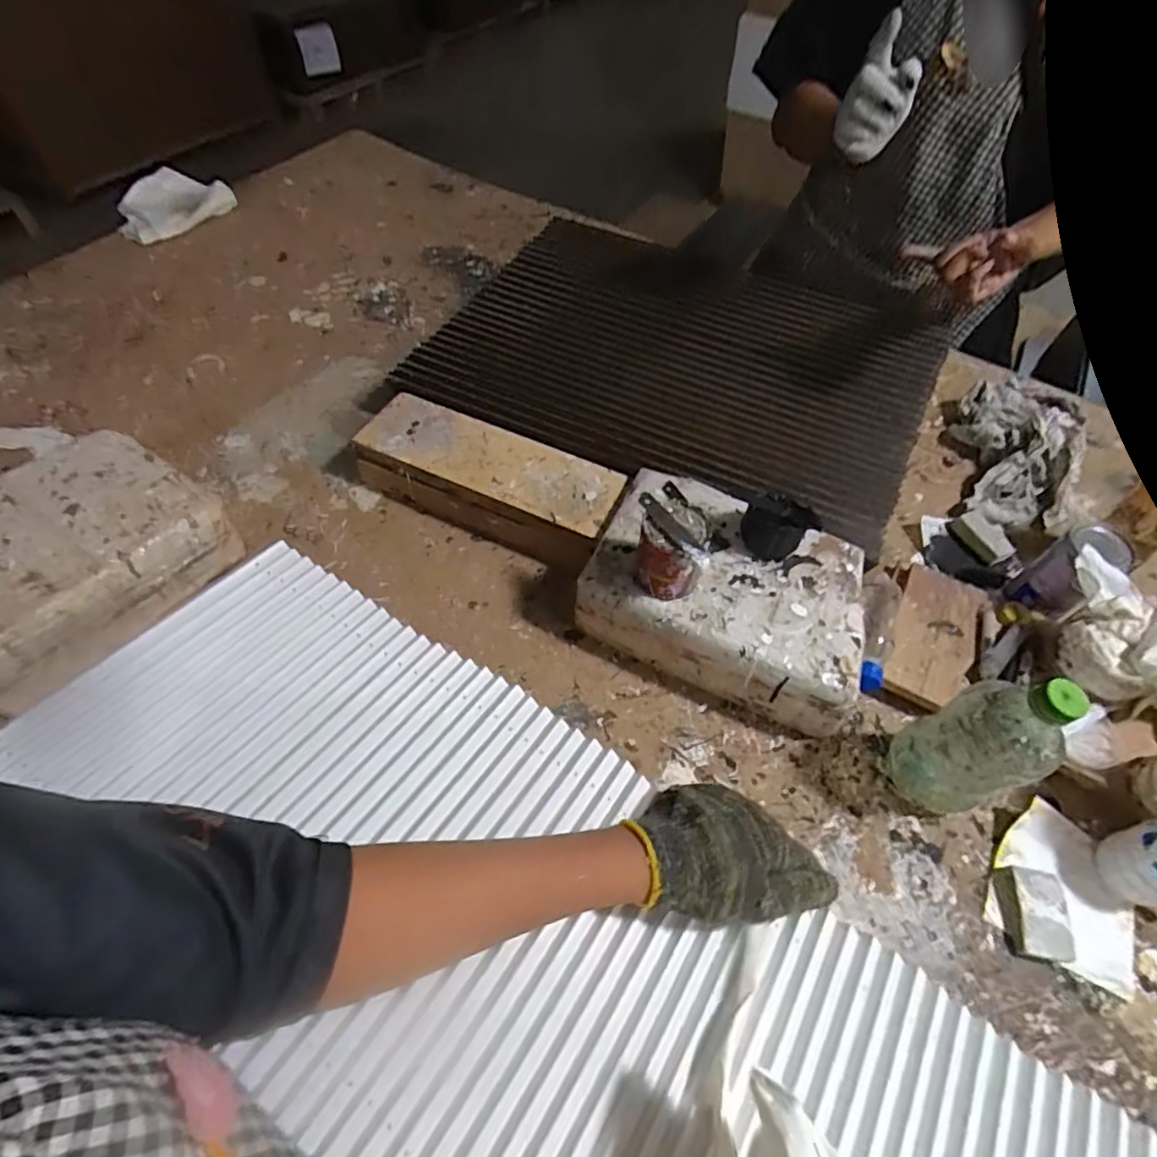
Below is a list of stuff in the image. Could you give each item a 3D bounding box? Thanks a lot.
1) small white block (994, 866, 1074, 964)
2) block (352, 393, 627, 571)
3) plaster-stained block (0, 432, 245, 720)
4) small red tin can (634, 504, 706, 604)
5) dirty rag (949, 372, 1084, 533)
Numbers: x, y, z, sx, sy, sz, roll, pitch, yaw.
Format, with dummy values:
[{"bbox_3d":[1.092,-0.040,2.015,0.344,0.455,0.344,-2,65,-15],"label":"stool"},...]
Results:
[{"bbox_3d":[0.384,0.282,0.505,0.043,0.023,0.066,9,56,4],"label":"small white block"},{"bbox_3d":[-0.105,-0.119,0.707,0.306,0.089,0.111,21,58,12],"label":"block"},{"bbox_3d":[-0.479,-0.020,0.568,0.176,0.100,0.238,32,60,19],"label":"plaster-stained block"},{"bbox_3d":[0.085,-0.022,0.557,0.060,0.076,0.055,1,55,-1],"label":"small red tin can"},{"bbox_3d":[0.549,-0.159,0.755,0.128,0.069,0.189,7,56,3],"label":"dirty rag"}]

